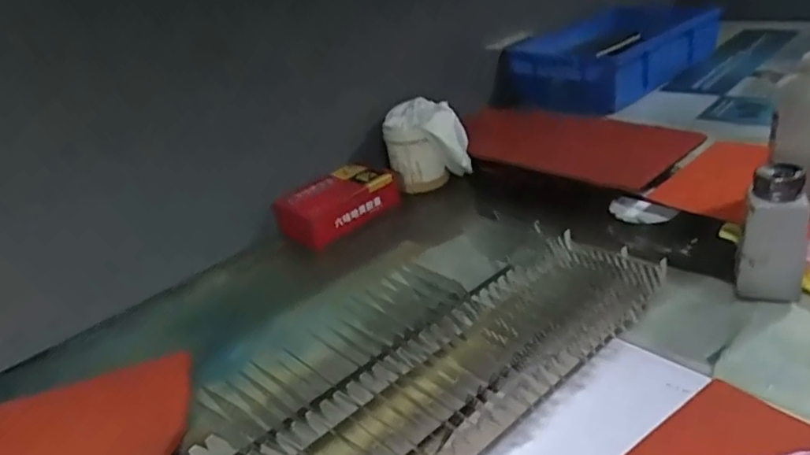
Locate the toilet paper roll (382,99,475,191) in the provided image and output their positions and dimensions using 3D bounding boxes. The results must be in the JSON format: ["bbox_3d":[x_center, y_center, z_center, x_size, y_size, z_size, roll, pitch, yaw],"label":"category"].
[{"bbox_3d":[0.038,-0.125,0.936,0.127,0.129,0.106,-9,28,2],"label":"toilet paper roll"}]

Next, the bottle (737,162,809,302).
[{"bbox_3d":[0.343,0.010,0.546,0.052,0.131,0.049,9,36,33],"label":"bottle"}]

